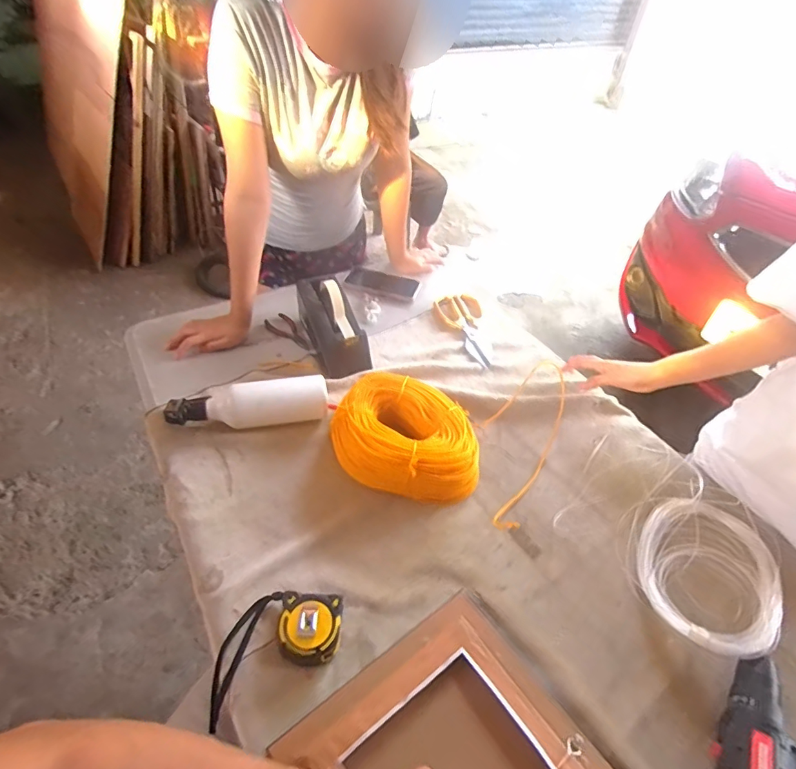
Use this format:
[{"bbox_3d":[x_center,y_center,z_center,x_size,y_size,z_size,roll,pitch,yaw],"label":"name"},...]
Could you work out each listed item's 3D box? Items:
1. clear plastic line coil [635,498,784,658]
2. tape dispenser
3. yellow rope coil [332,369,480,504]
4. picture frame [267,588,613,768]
[{"bbox_3d":[0.383,0.233,0.572,0.156,0.042,0.199,34,50,27],"label":"clear plastic line coil"},{"bbox_3d":[-0.120,-0.114,0.830,0.075,0.115,0.217,-14,48,-19],"label":"tape dispenser"},{"bbox_3d":[0.015,0.077,0.669,0.224,0.079,0.172,19,46,13],"label":"yellow rope coil"},{"bbox_3d":[0.057,0.360,0.417,0.251,0.021,0.246,-26,53,-28],"label":"picture frame"}]

